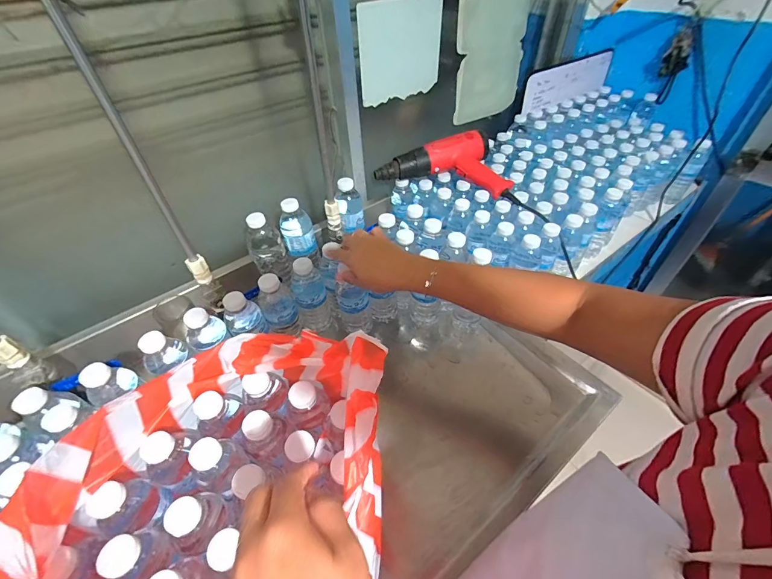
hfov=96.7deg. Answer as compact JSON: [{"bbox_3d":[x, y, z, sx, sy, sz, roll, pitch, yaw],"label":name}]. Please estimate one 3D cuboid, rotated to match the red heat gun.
[{"bbox_3d":[0.144,-0.287,0.771,0.298,0.081,0.137,11,47,14],"label":"red heat gun"}]

